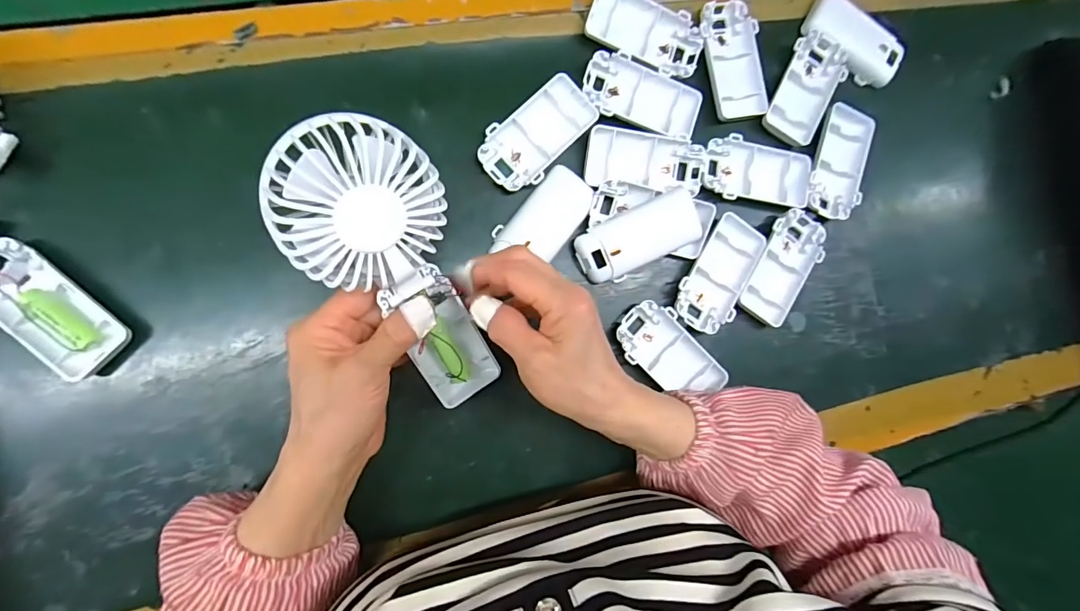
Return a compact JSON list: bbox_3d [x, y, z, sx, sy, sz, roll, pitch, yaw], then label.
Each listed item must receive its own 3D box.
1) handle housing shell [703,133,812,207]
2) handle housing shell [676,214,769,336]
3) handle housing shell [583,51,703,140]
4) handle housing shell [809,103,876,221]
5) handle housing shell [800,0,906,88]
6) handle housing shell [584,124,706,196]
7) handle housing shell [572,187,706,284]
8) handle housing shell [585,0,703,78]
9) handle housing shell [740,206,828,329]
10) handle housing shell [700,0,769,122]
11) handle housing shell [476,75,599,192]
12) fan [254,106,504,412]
[{"bbox_3d":[0.177,-0.108,0.376,0.092,0.014,0.048,5,87,-9],"label":"handle housing shell"},{"bbox_3d":[0.143,-0.025,0.371,0.049,0.013,0.094,29,84,-7],"label":"handle housing shell"},{"bbox_3d":[0.080,-0.164,0.361,0.093,0.010,0.049,16,86,-8],"label":"handle housing shell"},{"bbox_3d":[0.252,-0.120,0.393,0.050,0.023,0.094,21,85,-8],"label":"handle housing shell"},{"bbox_3d":[0.271,-0.227,0.396,0.091,0.014,0.045,30,84,-7],"label":"handle housing shell"},{"bbox_3d":[0.083,-0.114,0.362,0.094,0.014,0.042,2,88,-9],"label":"handle housing shell"},{"bbox_3d":[0.075,-0.051,0.348,0.091,0.021,0.045,-28,93,-9],"label":"handle housing shell"},{"bbox_3d":[0.083,-0.213,0.357,0.093,0.012,0.048,17,85,-8],"label":"handle housing shell"},{"bbox_3d":[0.199,-0.034,0.378,0.048,0.013,0.097,34,83,-7],"label":"handle housing shell"},{"bbox_3d":[0.156,-0.198,0.373,0.048,0.011,0.092,-15,90,-9],"label":"handle housing shell"},{"bbox_3d":[-0.001,-0.129,0.351,0.095,0.016,0.048,-43,95,-8],"label":"handle housing shell"},{"bbox_3d":[-0.075,-0.015,0.263,0.074,0.039,0.175,-29,134,-9],"label":"fan"}]

